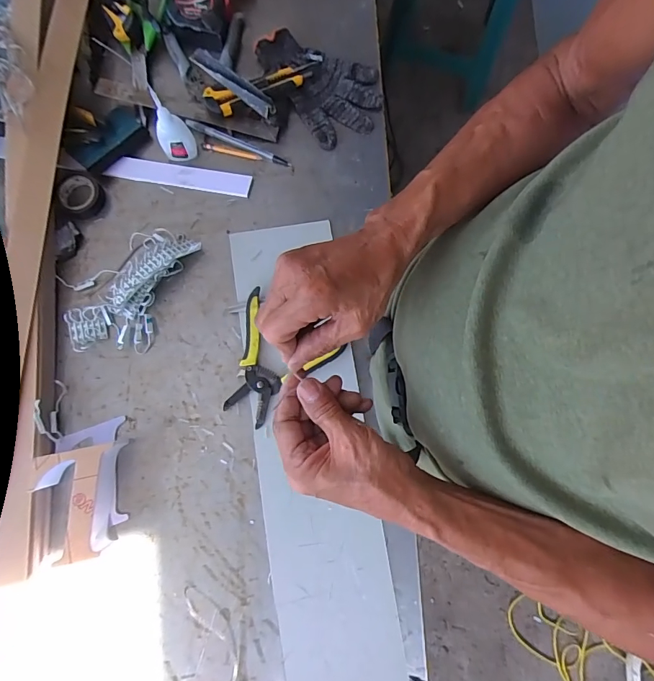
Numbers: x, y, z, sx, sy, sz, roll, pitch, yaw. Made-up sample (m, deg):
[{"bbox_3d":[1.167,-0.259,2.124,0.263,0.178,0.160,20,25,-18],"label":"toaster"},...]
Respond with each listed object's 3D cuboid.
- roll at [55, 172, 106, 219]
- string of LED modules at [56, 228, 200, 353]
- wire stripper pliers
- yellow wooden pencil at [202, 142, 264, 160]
[{"bbox_3d":[-0.333,-0.194,0.553,0.056,0.020,0.057,0,80,0],"label":"roll"},{"bbox_3d":[-0.263,-0.072,0.528,0.125,0.035,0.185,26,81,4],"label":"string of LED modules"},{"bbox_3d":[-0.078,0.028,0.520,0.136,0.018,0.143,37,82,6],"label":"wire stripper pliers"},{"bbox_3d":[-0.135,-0.264,0.575,0.084,0.005,0.012,14,80,2],"label":"yellow wooden pencil"}]

